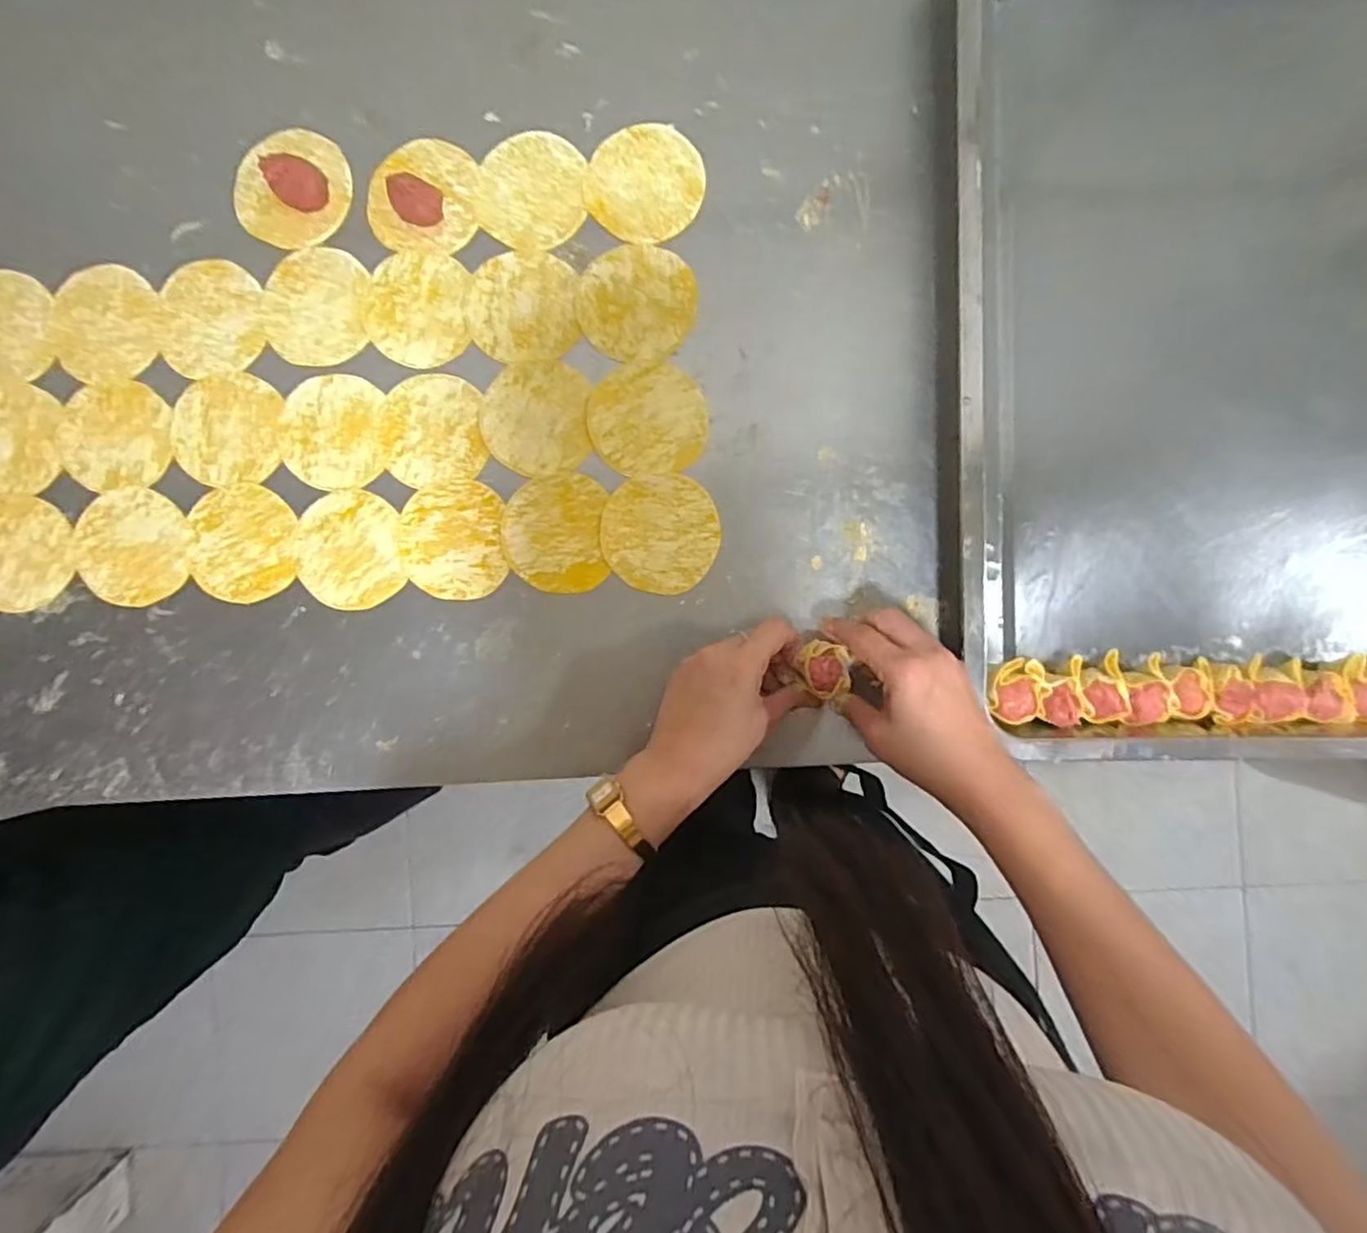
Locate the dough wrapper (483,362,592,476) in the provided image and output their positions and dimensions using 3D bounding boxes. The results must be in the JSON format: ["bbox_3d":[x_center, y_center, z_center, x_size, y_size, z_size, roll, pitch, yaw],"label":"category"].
[{"bbox_3d":[-0.105,-0.142,0.466,0.075,0.004,0.080,0,90,0],"label":"dough wrapper"}]

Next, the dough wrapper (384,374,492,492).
[{"bbox_3d":[-0.179,-0.135,0.470,0.069,0.004,0.076,-6,90,0],"label":"dough wrapper"}]

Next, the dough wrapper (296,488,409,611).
[{"bbox_3d":[-0.240,-0.048,0.470,0.075,0.004,0.082,0,90,0],"label":"dough wrapper"}]

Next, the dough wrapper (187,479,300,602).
[{"bbox_3d":[-0.316,-0.052,0.472,0.073,0.007,0.082,0,90,0],"label":"dough wrapper"}]

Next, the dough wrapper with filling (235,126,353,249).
[{"bbox_3d":[-0.275,-0.302,0.462,0.068,0.019,0.082,43,90,0],"label":"dough wrapper with filling"}]

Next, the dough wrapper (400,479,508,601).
[{"bbox_3d":[-0.165,-0.054,0.468,0.073,0.004,0.083,-5,90,0],"label":"dough wrapper"}]

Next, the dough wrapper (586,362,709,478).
[{"bbox_3d":[-0.025,-0.140,0.464,0.082,0.004,0.077,-4,90,0],"label":"dough wrapper"}]

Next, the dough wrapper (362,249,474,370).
[{"bbox_3d":[-0.190,-0.220,0.470,0.074,0.005,0.083,0,90,0],"label":"dough wrapper"}]

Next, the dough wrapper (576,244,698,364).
[{"bbox_3d":[-0.034,-0.223,0.465,0.082,0.004,0.080,0,90,0],"label":"dough wrapper"}]

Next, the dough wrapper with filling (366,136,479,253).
[{"bbox_3d":[-0.185,-0.303,0.463,0.075,0.016,0.079,0,90,0],"label":"dough wrapper with filling"}]

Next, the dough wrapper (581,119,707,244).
[{"bbox_3d":[-0.026,-0.309,0.467,0.079,0.004,0.082,0,90,0],"label":"dough wrapper"}]

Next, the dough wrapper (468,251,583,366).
[{"bbox_3d":[-0.113,-0.221,0.465,0.077,0.004,0.076,0,90,0],"label":"dough wrapper"}]

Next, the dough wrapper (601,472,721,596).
[{"bbox_3d":[-0.016,-0.059,0.465,0.081,0.004,0.081,0,90,0],"label":"dough wrapper"}]

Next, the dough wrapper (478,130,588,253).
[{"bbox_3d":[-0.108,-0.302,0.465,0.074,0.004,0.082,-1,90,0],"label":"dough wrapper"}]

